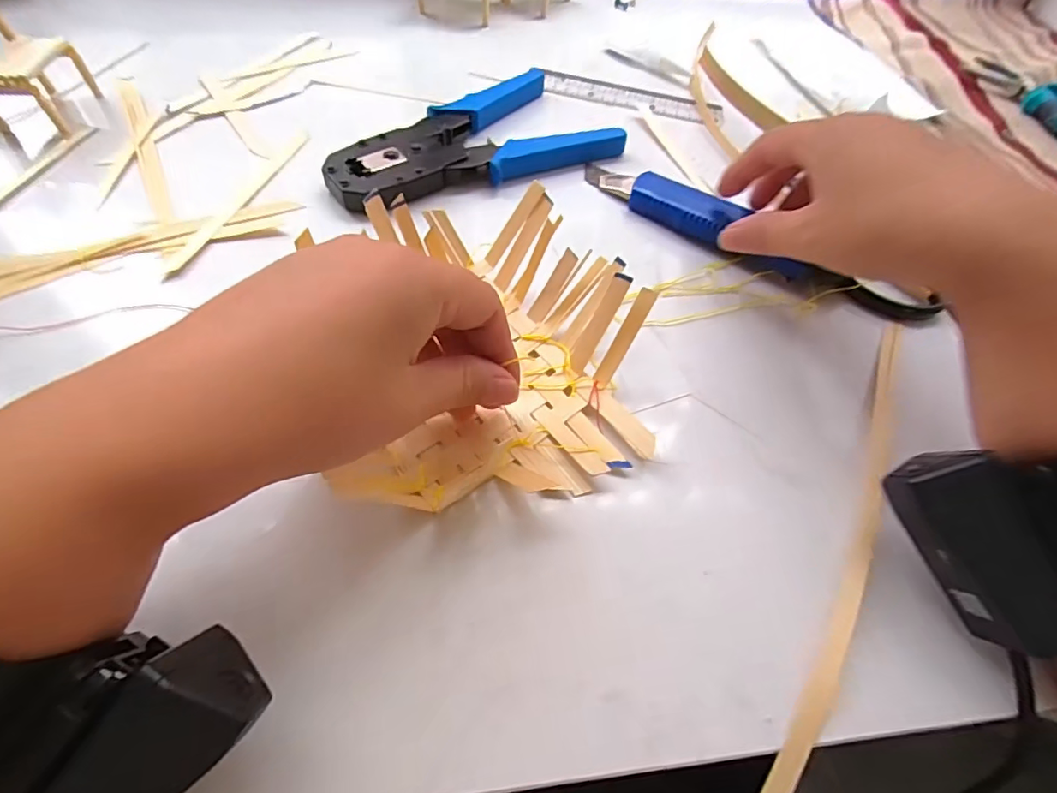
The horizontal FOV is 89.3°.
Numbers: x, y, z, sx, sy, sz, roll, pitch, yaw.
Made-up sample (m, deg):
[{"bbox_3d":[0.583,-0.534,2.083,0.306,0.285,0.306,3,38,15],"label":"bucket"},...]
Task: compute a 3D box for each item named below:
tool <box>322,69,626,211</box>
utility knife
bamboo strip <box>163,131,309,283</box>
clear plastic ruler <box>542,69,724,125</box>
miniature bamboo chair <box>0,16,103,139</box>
[{"bbox_3d":[-0.042,-0.174,0.359,0.192,0.019,0.095,-24,62,-18],"label":"tool"},{"bbox_3d":[0.100,-0.115,0.331,0.153,0.015,0.033,34,61,19],"label":"utility knife"},{"bbox_3d":[-0.170,-0.120,0.320,0.011,0.006,0.143,15,57,6],"label":"bamboo strip"},{"bbox_3d":[0.081,-0.233,0.419,0.142,0.004,0.035,14,56,4],"label":"clear plastic ruler"},{"bbox_3d":[-0.314,-0.203,0.330,0.052,0.058,0.058,2,57,-3],"label":"miniature bamboo chair"}]

